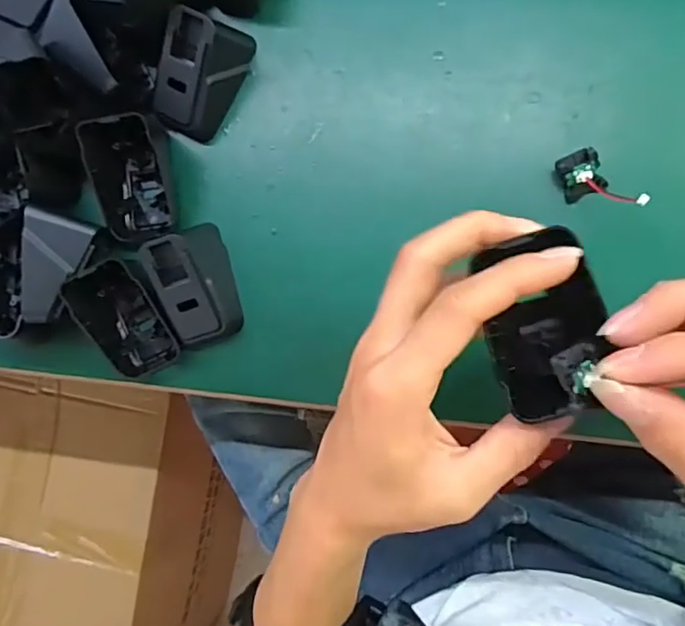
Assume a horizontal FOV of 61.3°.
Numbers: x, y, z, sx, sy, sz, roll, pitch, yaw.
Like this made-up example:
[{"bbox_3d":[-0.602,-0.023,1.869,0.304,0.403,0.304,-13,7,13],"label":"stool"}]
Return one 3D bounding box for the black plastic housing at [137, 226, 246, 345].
[{"bbox_3d":[-0.085,-0.016,0.330,0.037,0.037,0.067,-14,87,9],"label":"black plastic housing"}]

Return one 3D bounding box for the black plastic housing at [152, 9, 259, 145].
[{"bbox_3d":[-0.084,-0.137,0.329,0.040,0.039,0.067,28,94,9],"label":"black plastic housing"}]

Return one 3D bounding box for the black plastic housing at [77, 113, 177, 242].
[{"bbox_3d":[-0.120,-0.077,0.336,0.042,0.044,0.061,-10,87,9],"label":"black plastic housing"}]

